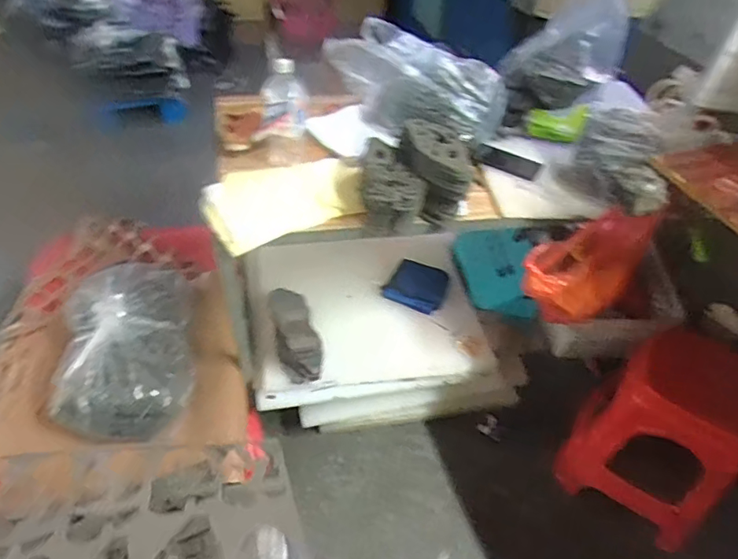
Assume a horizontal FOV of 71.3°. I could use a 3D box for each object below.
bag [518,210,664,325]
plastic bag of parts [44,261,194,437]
[{"bbox_3d":[0.447,-0.012,1.076,0.259,0.262,0.132,-21,50,-25],"label":"bag"},{"bbox_3d":[-0.567,0.153,1.199,0.304,0.186,0.400,-8,46,-13],"label":"plastic bag of parts"}]

